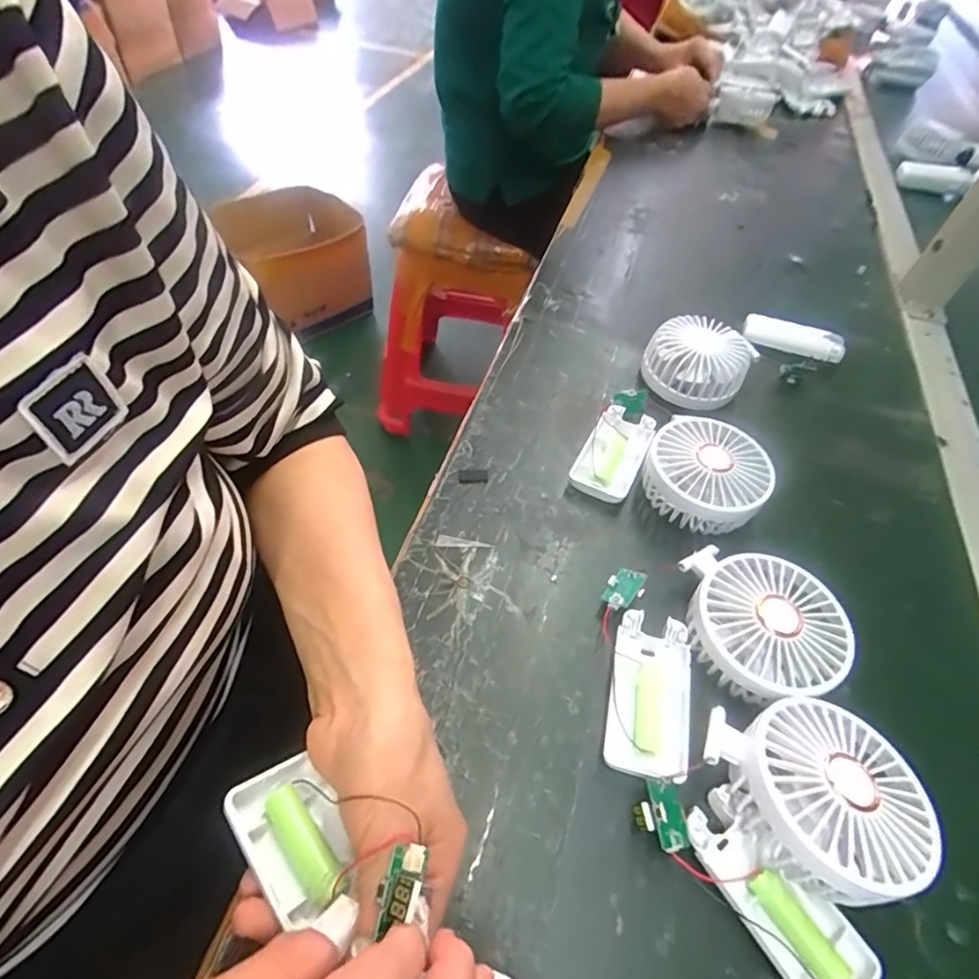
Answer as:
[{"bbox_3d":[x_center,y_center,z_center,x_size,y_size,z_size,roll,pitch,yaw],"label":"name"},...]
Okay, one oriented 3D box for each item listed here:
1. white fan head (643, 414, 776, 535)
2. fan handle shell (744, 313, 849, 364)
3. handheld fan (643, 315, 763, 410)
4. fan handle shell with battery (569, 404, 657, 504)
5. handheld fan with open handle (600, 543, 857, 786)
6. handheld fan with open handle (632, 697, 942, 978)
[{"bbox_3d":[0.157,-0.009,0.408,0.082,0.043,0.082,3,52,-3],"label":"white fan head"},{"bbox_3d":[0.298,-0.149,0.544,0.093,0.016,0.029,22,54,11],"label":"fan handle shell"},{"bbox_3d":[0.179,-0.109,0.484,0.084,0.043,0.074,28,55,15],"label":"handheld fan"},{"bbox_3d":[0.097,-0.028,0.435,0.045,0.014,0.088,26,54,14],"label":"fan handle shell with battery"},{"bbox_3d":[0.126,0.089,0.335,0.162,0.044,0.114,-19,57,-19],"label":"handheld fan with open handle"},{"bbox_3d":[0.155,0.163,0.275,0.116,0.054,0.113,-34,63,-27],"label":"handheld fan with open handle"}]

